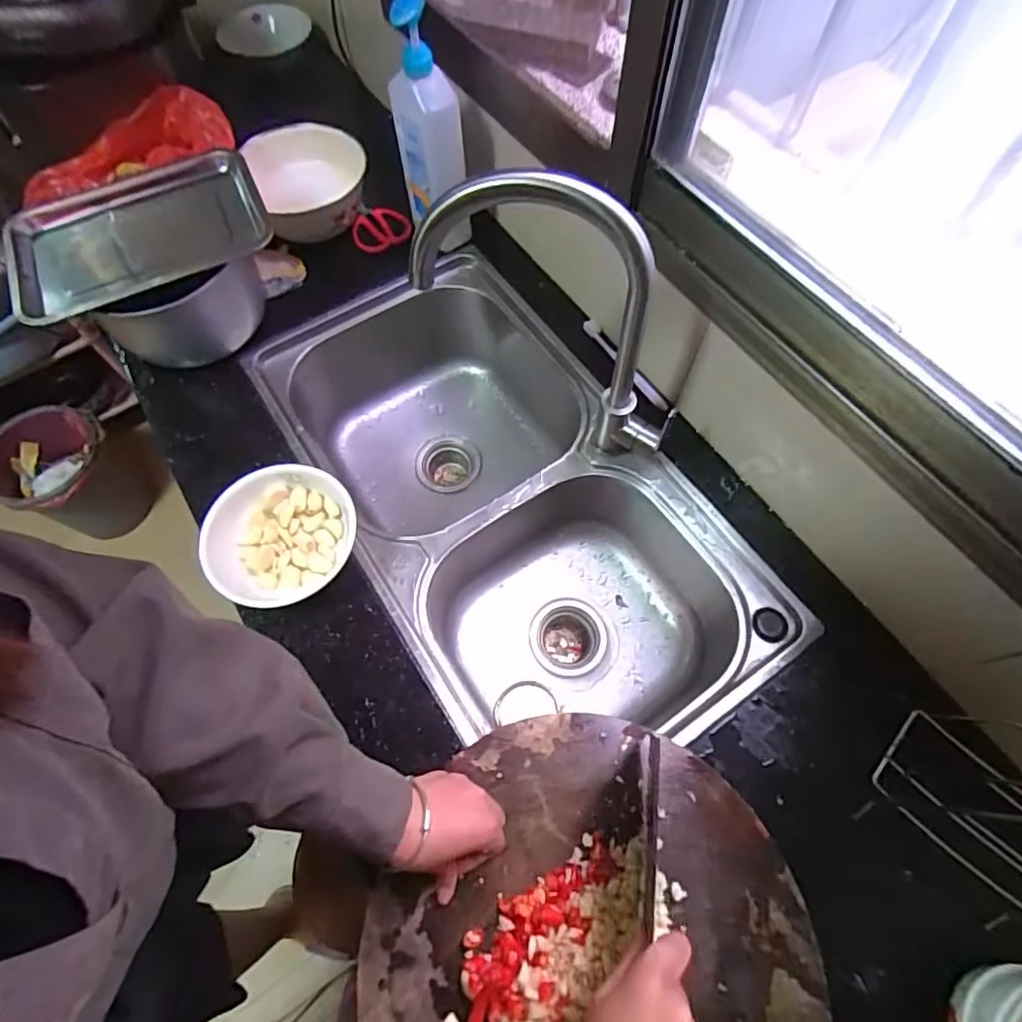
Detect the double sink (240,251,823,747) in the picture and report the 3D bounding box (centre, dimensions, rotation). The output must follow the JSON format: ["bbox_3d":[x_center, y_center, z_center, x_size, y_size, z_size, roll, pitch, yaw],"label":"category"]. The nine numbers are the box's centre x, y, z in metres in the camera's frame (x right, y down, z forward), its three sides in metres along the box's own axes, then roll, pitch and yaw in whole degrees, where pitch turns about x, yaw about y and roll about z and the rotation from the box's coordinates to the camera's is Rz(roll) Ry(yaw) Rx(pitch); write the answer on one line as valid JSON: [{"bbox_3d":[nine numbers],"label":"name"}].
[{"bbox_3d":[-0.013,-0.005,0.808,0.412,0.233,0.735,-34,69,-14],"label":"double sink"}]

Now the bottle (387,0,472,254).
[{"bbox_3d":[-0.108,-0.499,0.753,0.056,0.296,0.097,-40,71,-16],"label":"bottle"}]

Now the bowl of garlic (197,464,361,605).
[{"bbox_3d":[-0.266,0.031,0.644,0.174,0.061,0.141,-31,68,-13],"label":"bowl of garlic"}]

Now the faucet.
[{"bbox_3d":[0.044,-0.179,0.570,0.266,0.334,0.031,12,66,6],"label":"faucet"}]

